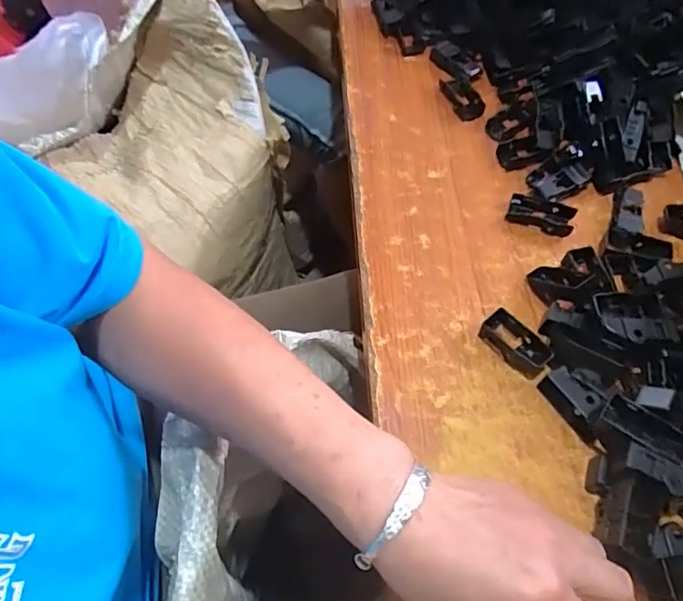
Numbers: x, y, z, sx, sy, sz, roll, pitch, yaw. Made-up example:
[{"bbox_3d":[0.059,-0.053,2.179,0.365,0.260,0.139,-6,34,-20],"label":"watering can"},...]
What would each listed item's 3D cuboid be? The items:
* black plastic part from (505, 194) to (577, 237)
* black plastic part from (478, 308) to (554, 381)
[{"bbox_3d":[0.167,-0.071,0.449,0.054,0.008,0.028,16,61,7],"label":"black plastic part"},{"bbox_3d":[0.124,0.030,0.382,0.050,0.014,0.026,38,66,19],"label":"black plastic part"}]

